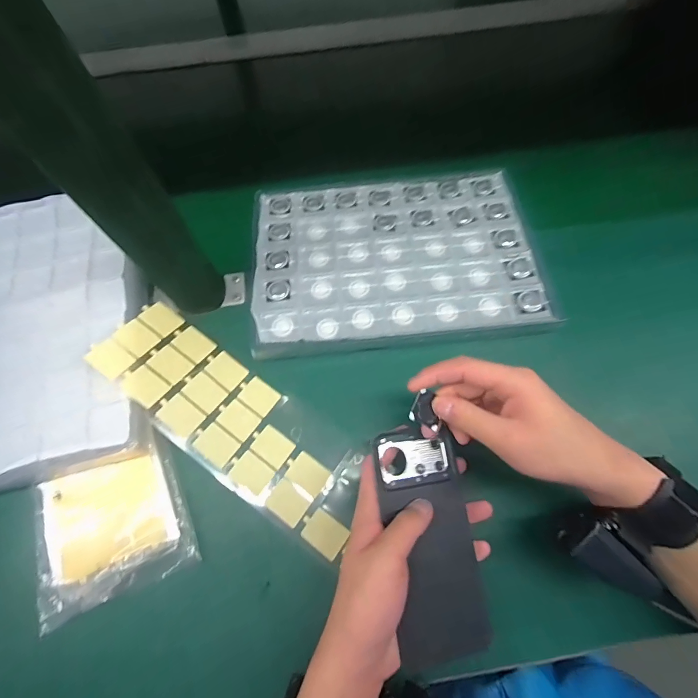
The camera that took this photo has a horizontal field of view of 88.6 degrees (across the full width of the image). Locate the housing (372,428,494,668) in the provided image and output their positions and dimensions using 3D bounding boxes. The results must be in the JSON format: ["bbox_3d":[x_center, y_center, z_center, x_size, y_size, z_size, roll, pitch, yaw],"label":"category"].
[{"bbox_3d":[0.061,0.139,0.269,0.070,0.004,0.151,0,69,-21],"label":"housing"}]

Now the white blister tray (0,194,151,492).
[{"bbox_3d":[-0.317,-0.028,0.355,0.216,0.030,0.305,-13,69,-4],"label":"white blister tray"}]

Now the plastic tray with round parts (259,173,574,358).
[{"bbox_3d":[0.048,-0.110,0.403,0.302,0.023,0.228,-5,69,-1],"label":"plastic tray with round parts"}]

